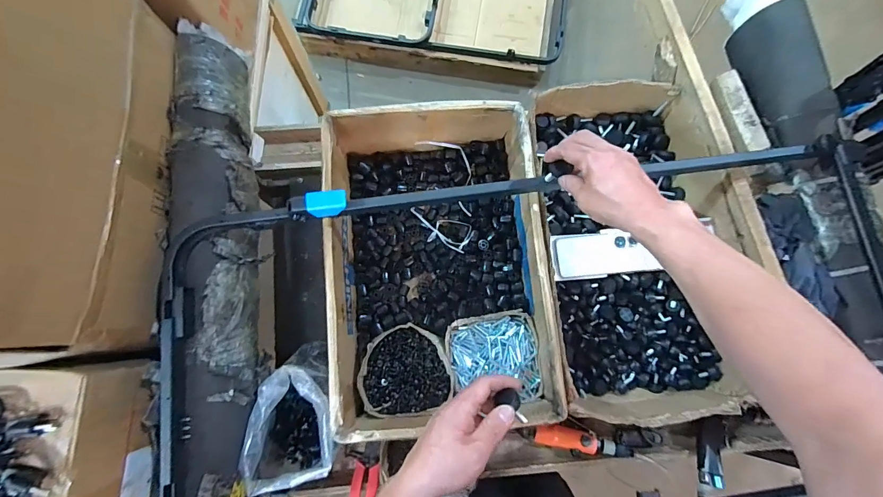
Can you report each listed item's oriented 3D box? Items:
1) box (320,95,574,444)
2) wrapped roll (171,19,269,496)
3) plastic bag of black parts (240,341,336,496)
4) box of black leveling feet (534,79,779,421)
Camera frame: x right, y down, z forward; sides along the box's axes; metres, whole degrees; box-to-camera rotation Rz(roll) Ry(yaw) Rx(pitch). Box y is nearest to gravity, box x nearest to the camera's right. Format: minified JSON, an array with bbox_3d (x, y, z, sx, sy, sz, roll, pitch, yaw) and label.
[{"bbox_3d":[-0.006,0.019,0.680,0.352,0.165,0.544,-5,79,-2],"label":"box"},{"bbox_3d":[-0.354,0.035,0.598,0.122,0.102,0.823,-5,79,-2],"label":"wrapped roll"},{"bbox_3d":[-0.222,0.279,0.633,0.122,0.147,0.200,10,79,1],"label":"plastic bag of black parts"},{"bbox_3d":[0.340,-0.012,0.706,0.335,0.128,0.586,-3,79,-2],"label":"box of black leveling feet"}]

